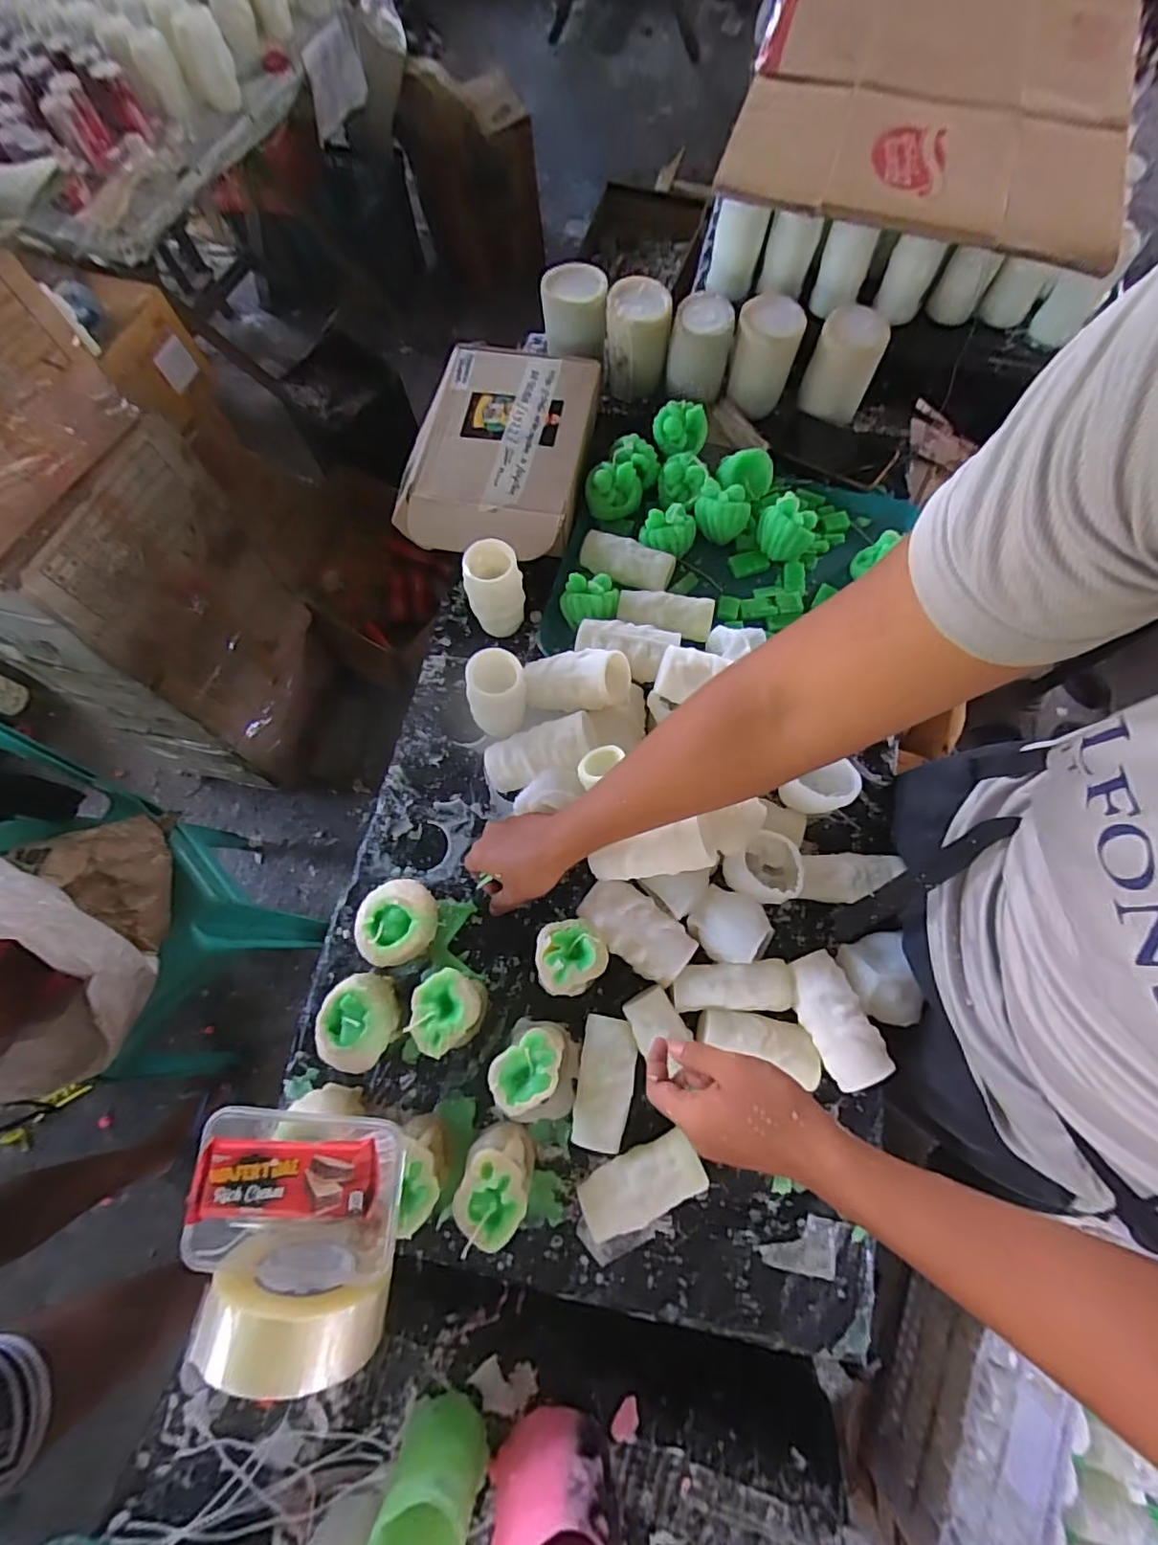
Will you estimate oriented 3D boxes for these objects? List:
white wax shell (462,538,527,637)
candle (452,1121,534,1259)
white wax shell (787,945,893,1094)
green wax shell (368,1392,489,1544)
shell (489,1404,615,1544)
[{"bbox_3d":[-0.097,-0.212,0.687,0.063,0.113,0.061,-9,73,-2],"label":"white wax shell"},{"bbox_3d":[-0.073,0.365,0.520,0.060,0.070,0.078,14,73,5],"label":"candle"},{"bbox_3d":[0.245,0.232,0.556,0.060,0.044,0.117,-19,73,-5],"label":"white wax shell"},{"bbox_3d":[-0.112,0.551,0.447,0.065,0.093,0.064,0,72,1],"label":"green wax shell"},{"bbox_3d":[-0.019,0.564,0.437,0.097,0.104,0.082,-2,72,0],"label":"shell"}]

